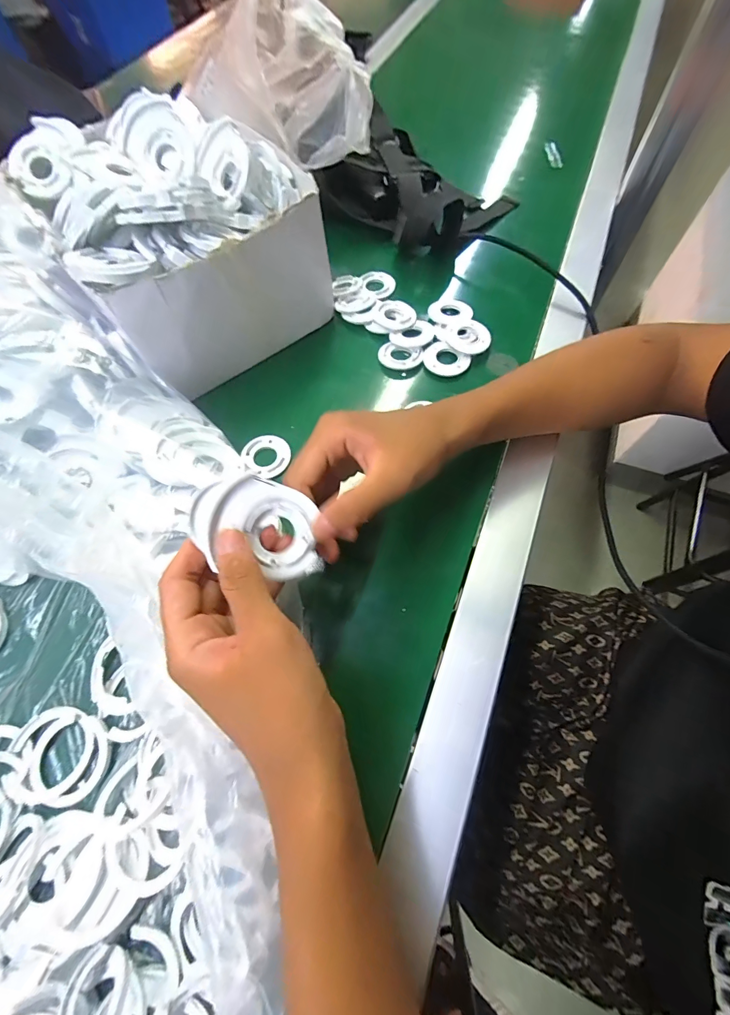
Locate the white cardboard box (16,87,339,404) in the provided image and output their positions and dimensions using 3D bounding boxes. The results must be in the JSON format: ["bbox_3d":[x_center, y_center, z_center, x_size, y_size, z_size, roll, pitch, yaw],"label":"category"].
[{"bbox_3d":[-0.162,-0.250,0.344,0.200,0.129,0.212,-35,65,-16],"label":"white cardboard box"}]

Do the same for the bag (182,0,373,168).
[{"bbox_3d":[-0.076,-0.439,0.381,0.164,0.106,0.117,0,65,4],"label":"bag"}]

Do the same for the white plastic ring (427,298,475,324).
[{"bbox_3d":[0.086,-0.198,0.382,0.042,0.009,0.040,-1,65,3],"label":"white plastic ring"}]

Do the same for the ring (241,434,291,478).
[{"bbox_3d":[-0.086,-0.046,0.332,0.042,0.005,0.039,-1,65,3],"label":"ring"}]

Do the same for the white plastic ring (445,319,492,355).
[{"bbox_3d":[0.098,-0.165,0.365,0.044,0.010,0.044,-1,65,3],"label":"white plastic ring"}]

